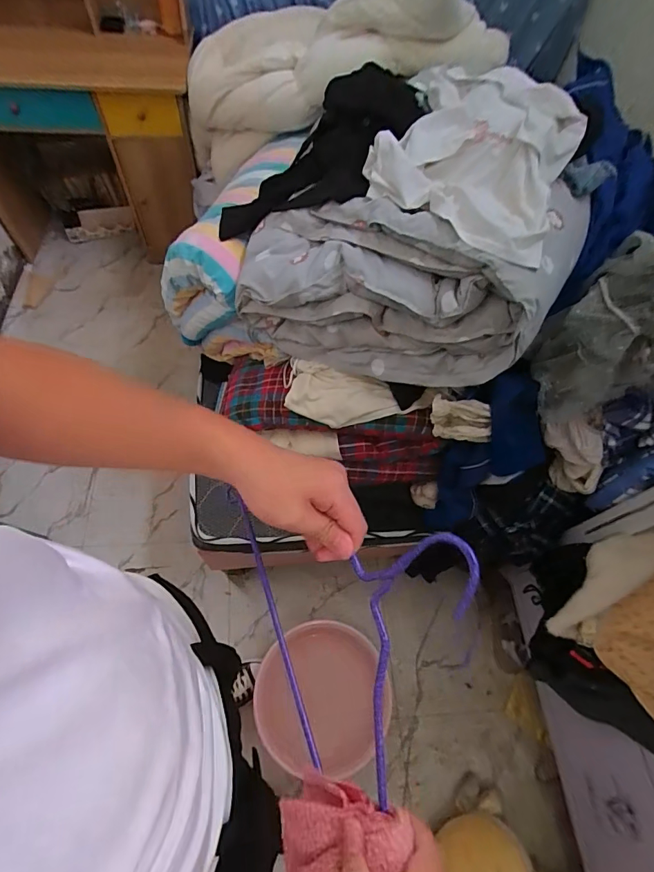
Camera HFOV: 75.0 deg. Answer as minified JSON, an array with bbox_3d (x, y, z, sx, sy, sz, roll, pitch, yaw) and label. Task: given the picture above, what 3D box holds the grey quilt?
[{"bbox_3d":[0.167,-0.396,0.854,0.562,0.383,0.442,25,63,10],"label":"grey quilt"}]

